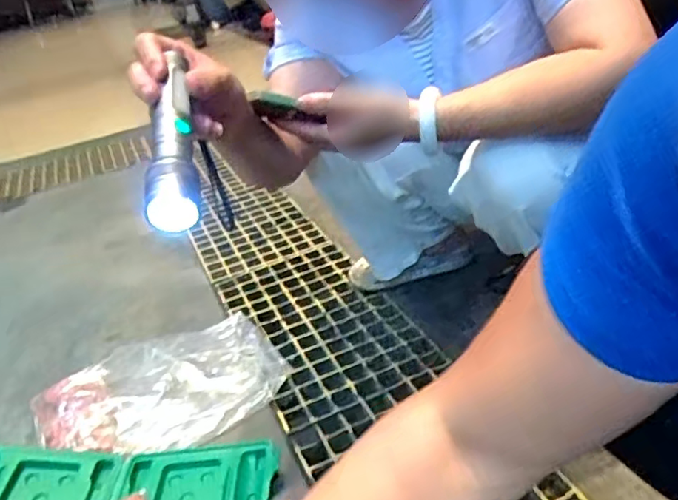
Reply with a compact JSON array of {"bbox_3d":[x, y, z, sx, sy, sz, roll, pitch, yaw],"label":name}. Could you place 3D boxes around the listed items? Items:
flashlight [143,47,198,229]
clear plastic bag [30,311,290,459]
[{"bbox_3d":[-0.120,-0.080,0.427,0.031,0.032,0.145,-8,59,-1],"label":"flashlight"},{"bbox_3d":[-0.270,0.213,0.934,0.370,0.059,0.255,-25,34,-28],"label":"clear plastic bag"}]

